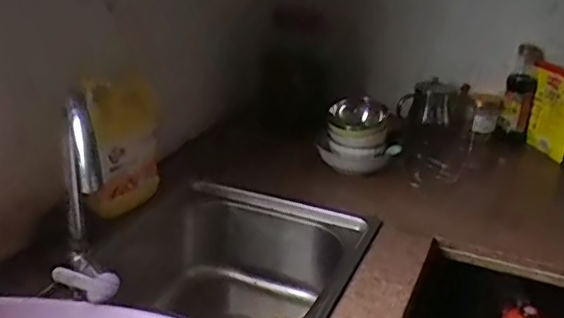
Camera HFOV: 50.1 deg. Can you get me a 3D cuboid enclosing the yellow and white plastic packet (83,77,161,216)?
[{"bbox_3d":[-0.251,-0.025,0.982,0.119,0.215,0.043,-15,30,-35],"label":"yellow and white plastic packet"}]

